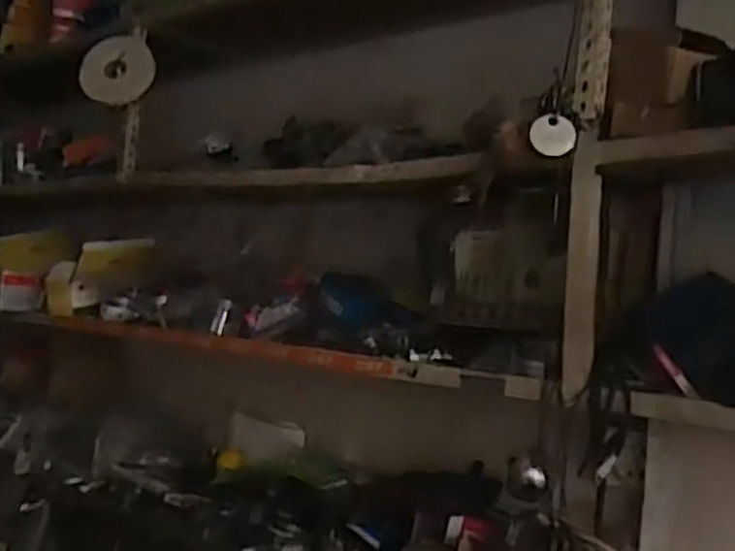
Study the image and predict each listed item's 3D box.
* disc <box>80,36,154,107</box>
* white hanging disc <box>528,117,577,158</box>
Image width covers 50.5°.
[{"bbox_3d":[-0.516,-0.421,1.612,0.150,0.127,0.028,-38,29,-16],"label":"disc"},{"bbox_3d":[0.211,-0.158,0.885,0.049,0.045,0.009,3,-6,10],"label":"white hanging disc"}]

